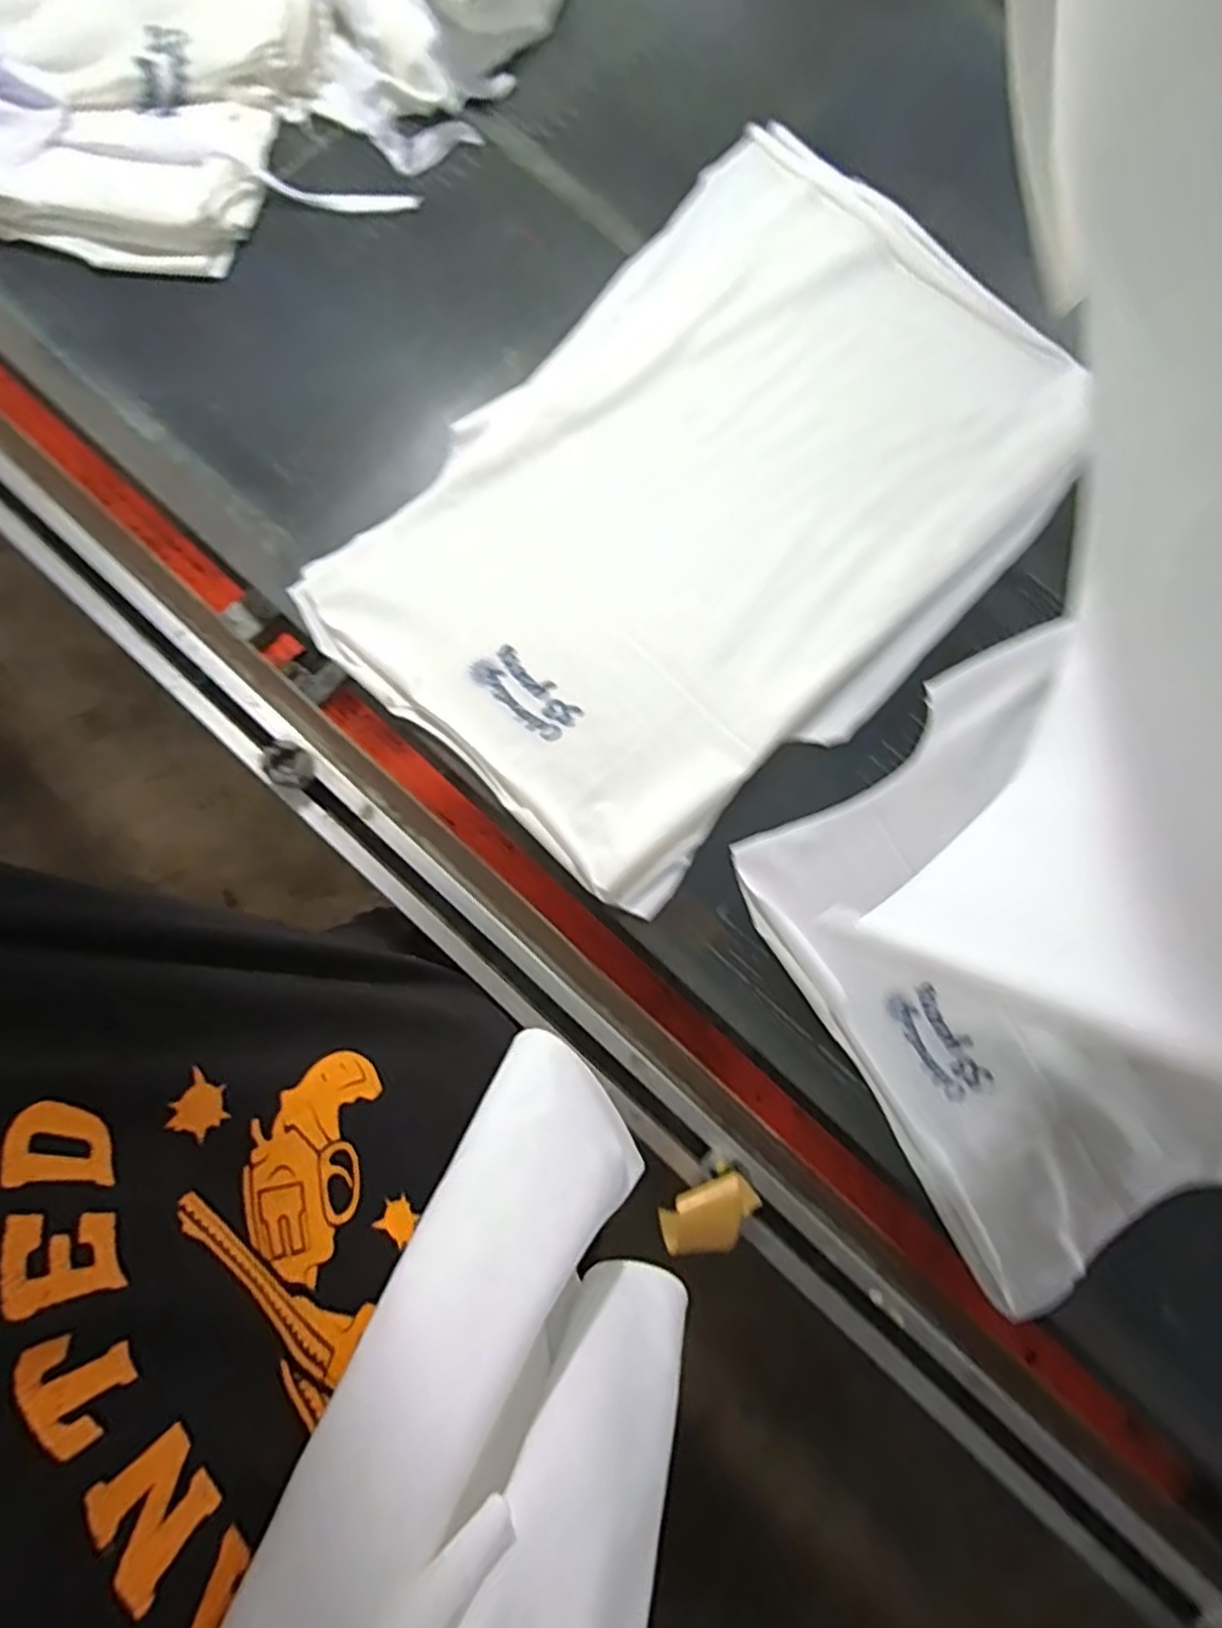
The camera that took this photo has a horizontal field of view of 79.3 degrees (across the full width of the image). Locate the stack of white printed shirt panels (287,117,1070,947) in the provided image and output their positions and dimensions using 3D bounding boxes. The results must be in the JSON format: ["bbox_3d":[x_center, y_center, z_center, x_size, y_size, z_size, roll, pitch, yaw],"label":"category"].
[{"bbox_3d":[0.118,-0.322,0.746,0.484,0.035,0.763,40,82,5],"label":"stack of white printed shirt panels"}]

